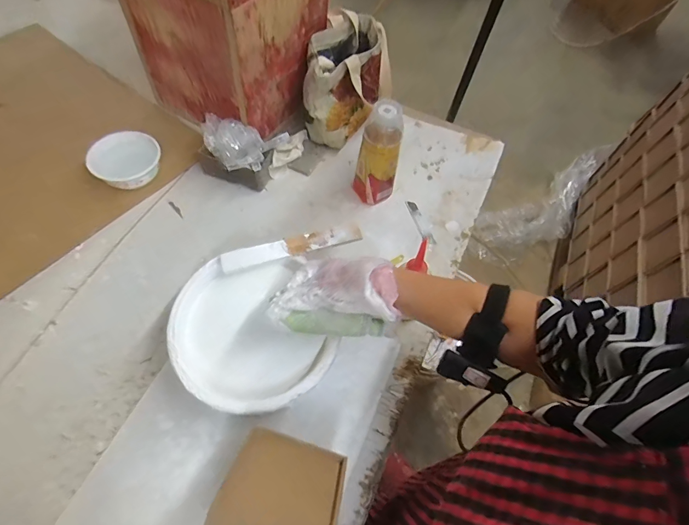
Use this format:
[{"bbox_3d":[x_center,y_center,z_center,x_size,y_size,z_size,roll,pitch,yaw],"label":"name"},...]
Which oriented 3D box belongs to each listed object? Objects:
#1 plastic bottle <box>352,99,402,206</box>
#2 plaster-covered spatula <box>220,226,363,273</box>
[{"bbox_3d":[0.060,-0.177,0.658,0.065,0.186,0.052,-22,66,-16],"label":"plastic bottle"},{"bbox_3d":[-0.074,-0.024,0.555,0.199,0.008,0.031,-14,64,-12],"label":"plaster-covered spatula"}]

